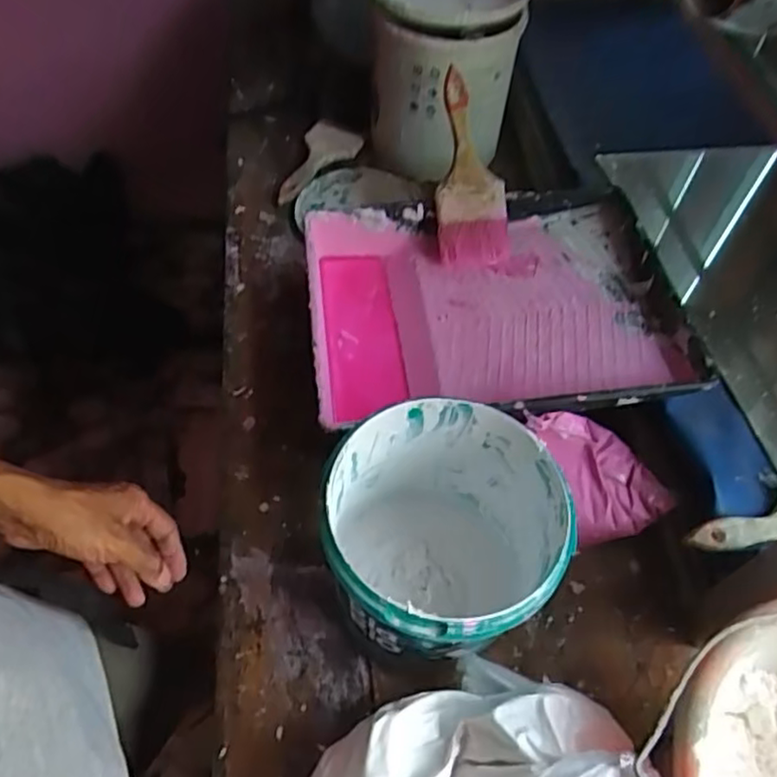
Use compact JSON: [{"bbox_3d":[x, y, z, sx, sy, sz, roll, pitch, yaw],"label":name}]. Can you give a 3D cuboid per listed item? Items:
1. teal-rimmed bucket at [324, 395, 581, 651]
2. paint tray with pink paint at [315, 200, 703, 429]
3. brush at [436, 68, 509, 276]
[{"bbox_3d":[0.036,0.125,0.509,0.159,0.179,0.159,1,54,-2],"label":"teal-rimmed bucket"},{"bbox_3d":[0.096,-0.074,0.691,0.344,0.087,0.279,-5,55,-6],"label":"paint tray with pink paint"},{"bbox_3d":[0.085,-0.235,0.722,0.075,0.026,0.207,-5,89,-6],"label":"brush"}]

